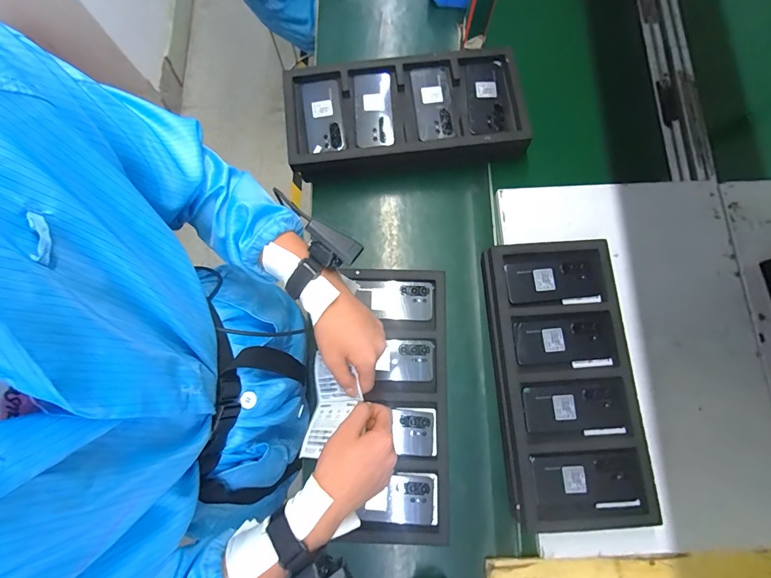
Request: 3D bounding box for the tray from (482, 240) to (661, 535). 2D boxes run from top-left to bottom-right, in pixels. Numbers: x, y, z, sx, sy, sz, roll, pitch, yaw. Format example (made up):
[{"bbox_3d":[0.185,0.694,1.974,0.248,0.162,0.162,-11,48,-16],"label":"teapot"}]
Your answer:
[{"bbox_3d":[0.320,0.154,0.639,0.225,0.027,0.477,-4,78,1],"label":"tray"}]

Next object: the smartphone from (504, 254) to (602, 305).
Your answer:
[{"bbox_3d":[0.314,-0.013,0.675,0.172,0.013,0.085,-6,78,0],"label":"smartphone"}]

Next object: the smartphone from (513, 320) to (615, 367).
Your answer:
[{"bbox_3d":[0.322,0.099,0.654,0.177,0.015,0.081,-2,78,1],"label":"smartphone"}]

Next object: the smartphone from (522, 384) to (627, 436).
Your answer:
[{"bbox_3d":[0.328,0.211,0.630,0.168,0.004,0.082,-2,78,1],"label":"smartphone"}]

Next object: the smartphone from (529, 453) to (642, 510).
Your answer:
[{"bbox_3d":[0.334,0.322,0.607,0.171,0.006,0.083,-2,78,1],"label":"smartphone"}]

